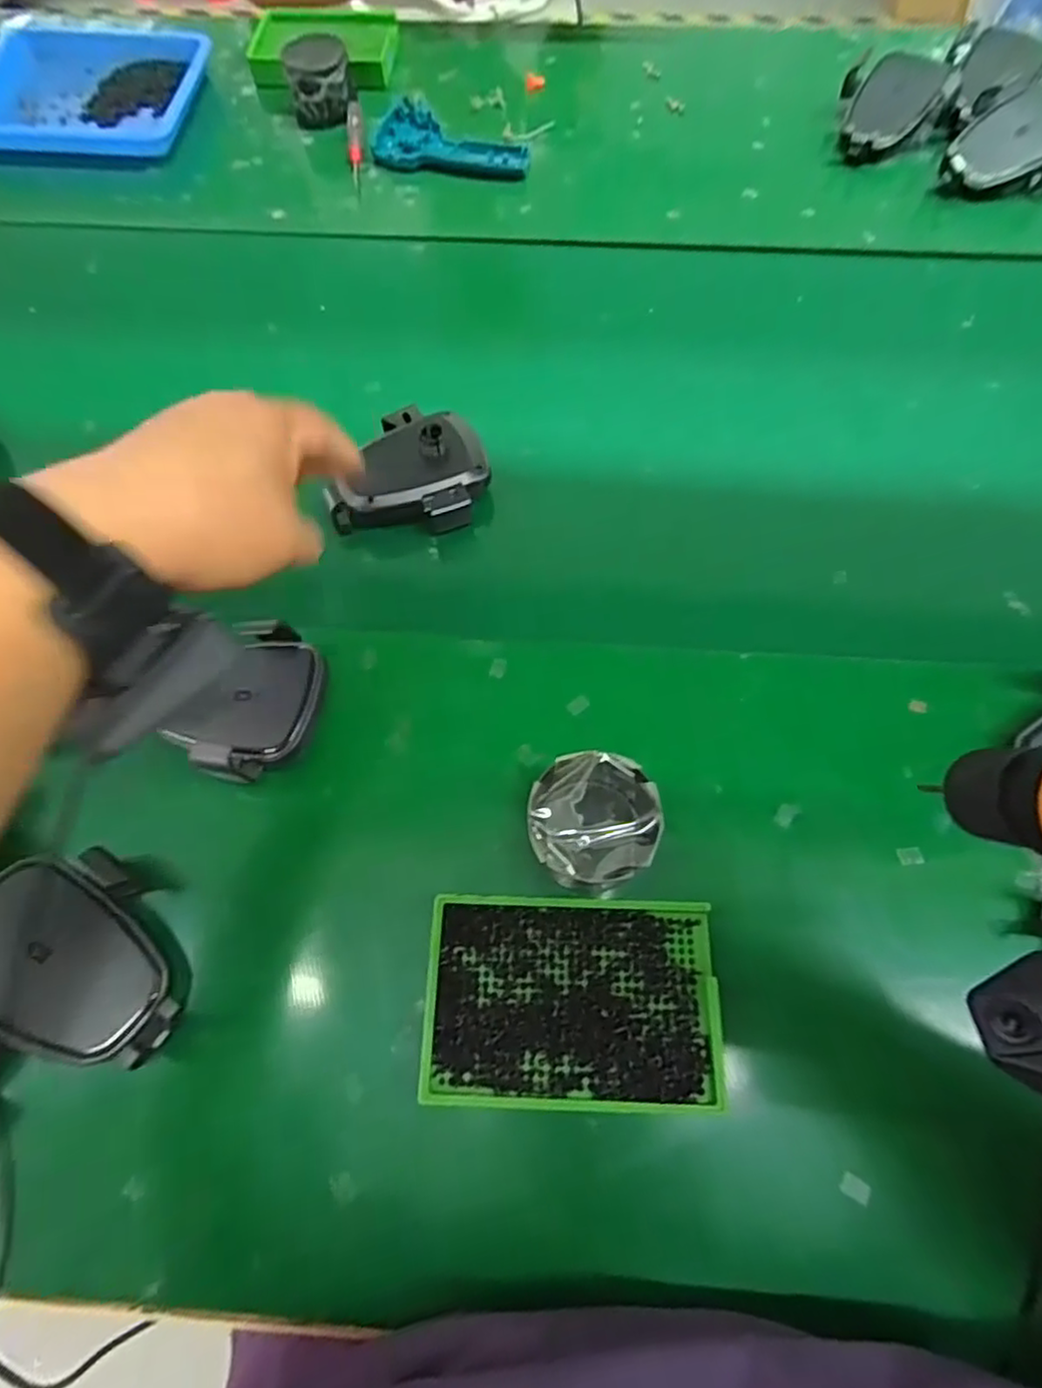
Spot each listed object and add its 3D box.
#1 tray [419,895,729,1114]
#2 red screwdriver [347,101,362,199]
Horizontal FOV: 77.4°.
[{"bbox_3d":[0.024,0.145,0.312,0.136,0.014,0.089,1,68,2],"label":"tray"},{"bbox_3d":[-0.155,-0.518,0.612,0.013,0.015,0.123,-7,68,-1],"label":"red screwdriver"}]

